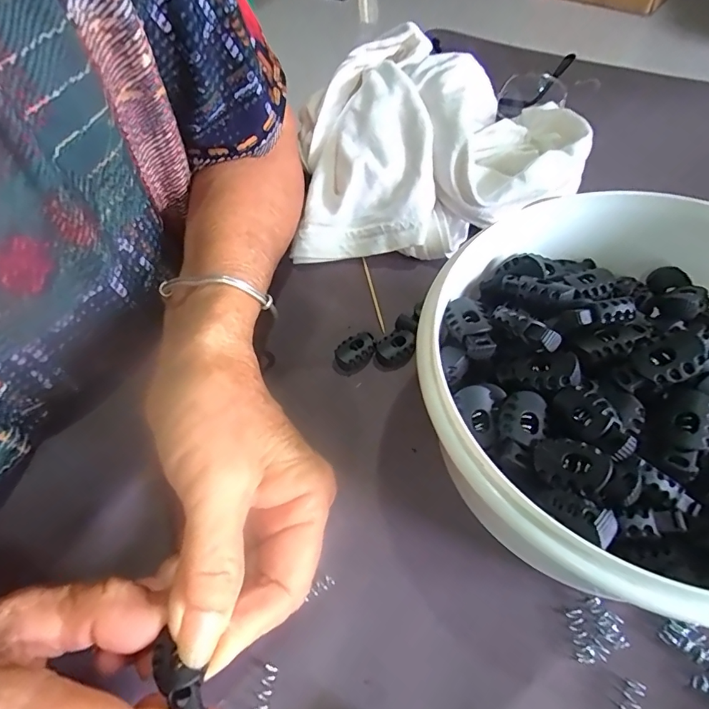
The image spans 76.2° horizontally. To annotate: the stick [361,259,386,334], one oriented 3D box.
[{"bbox_3d":[0.011,-0.038,0.276,0.004,0.004,0.059,-11,56,-2],"label":"stick"}]

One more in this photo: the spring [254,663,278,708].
[{"bbox_3d":[-0.034,0.128,0.170,0.006,0.004,0.018,6,57,9],"label":"spring"}]

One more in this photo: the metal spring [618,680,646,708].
[{"bbox_3d":[0.099,0.126,0.161,0.007,0.004,0.017,22,61,19],"label":"metal spring"}]

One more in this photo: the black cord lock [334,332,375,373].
[{"bbox_3d":[0.001,-0.001,0.249,0.022,0.009,0.017,-32,59,-16],"label":"black cord lock"}]

